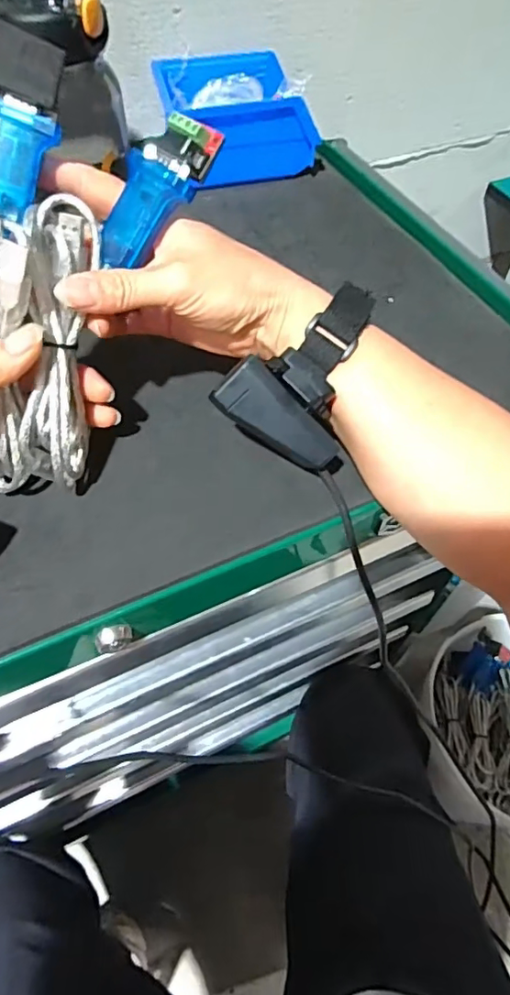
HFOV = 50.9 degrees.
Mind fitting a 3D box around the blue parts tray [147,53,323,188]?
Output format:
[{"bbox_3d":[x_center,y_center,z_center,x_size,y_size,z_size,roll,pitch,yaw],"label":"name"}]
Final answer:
[{"bbox_3d":[-0.021,-0.350,0.504,0.128,0.071,0.113,-17,59,-11],"label":"blue parts tray"}]

